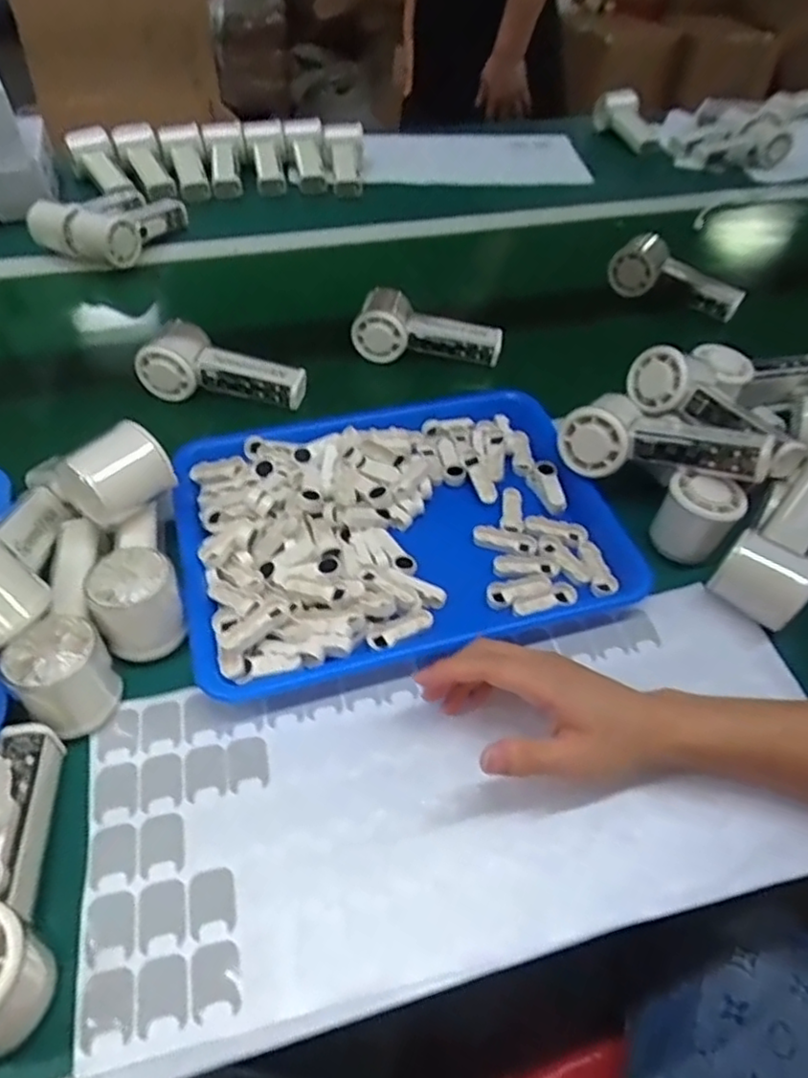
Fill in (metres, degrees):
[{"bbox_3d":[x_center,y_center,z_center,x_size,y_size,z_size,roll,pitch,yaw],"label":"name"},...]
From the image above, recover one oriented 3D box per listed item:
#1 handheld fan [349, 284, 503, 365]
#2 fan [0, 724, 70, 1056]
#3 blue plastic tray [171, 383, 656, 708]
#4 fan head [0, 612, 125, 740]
[{"bbox_3d":[0.025,-0.218,0.684,0.153,0.055,0.043,8,50,5],"label":"handheld fan"},{"bbox_3d":[-0.216,0.175,0.341,0.053,0.059,0.151,-11,51,-11],"label":"fan"},{"bbox_3d":[-0.004,-0.016,0.529,0.336,0.033,0.255,-12,51,-12],"label":"blue plastic tray"},{"bbox_3d":[-0.214,0.085,0.415,0.054,0.055,0.053,33,55,23],"label":"fan head"}]

